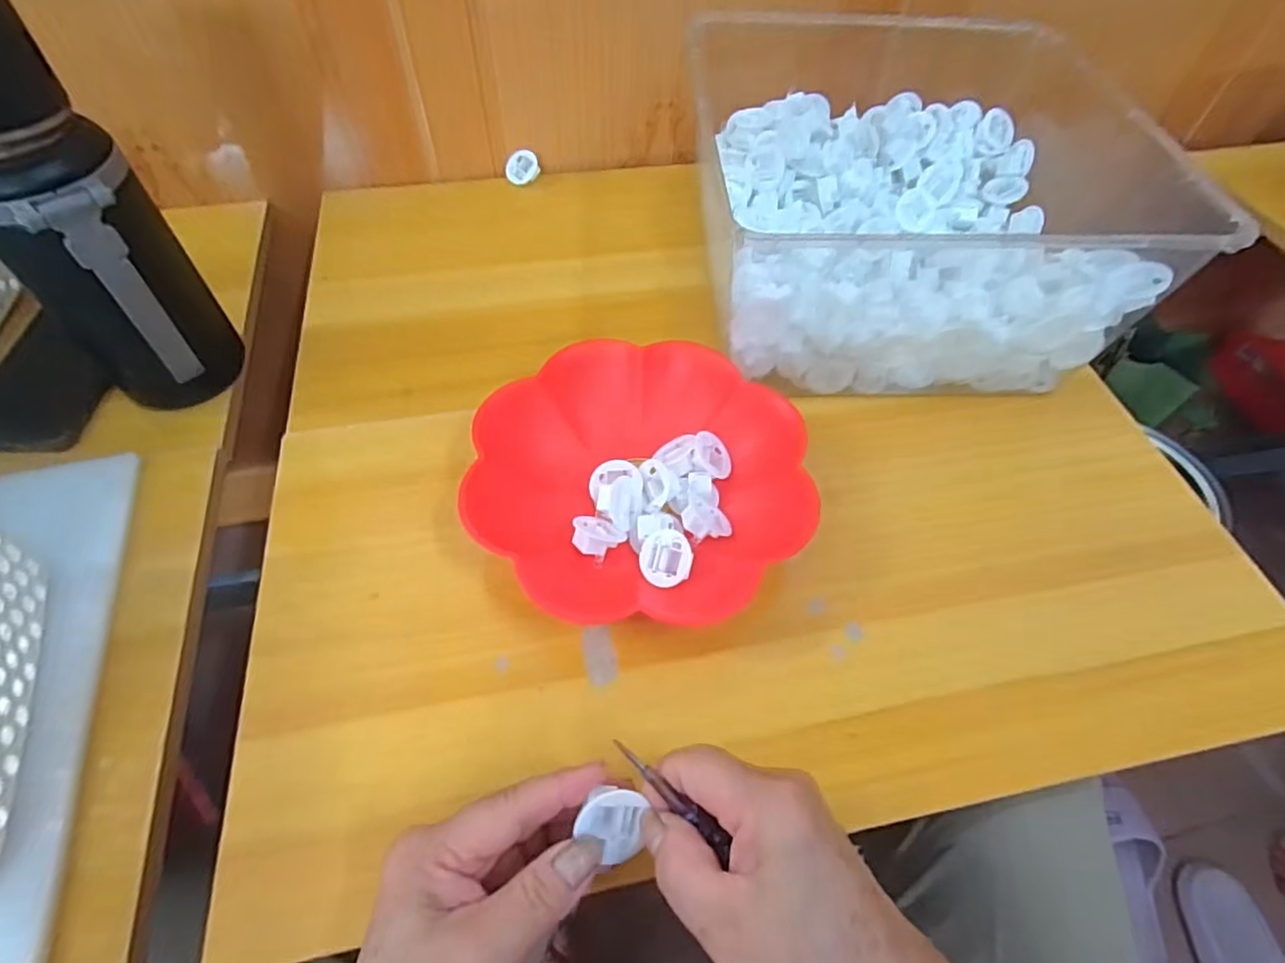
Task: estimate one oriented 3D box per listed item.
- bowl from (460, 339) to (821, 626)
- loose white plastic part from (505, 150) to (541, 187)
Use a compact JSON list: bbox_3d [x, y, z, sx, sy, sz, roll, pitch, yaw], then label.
[{"bbox_3d":[-0.001,-0.004,0.389,0.192,0.044,0.183,1,56,-2],"label":"bowl"},{"bbox_3d":[-0.116,-0.303,0.610,0.032,0.009,0.031,0,96,-1],"label":"loose white plastic part"}]

